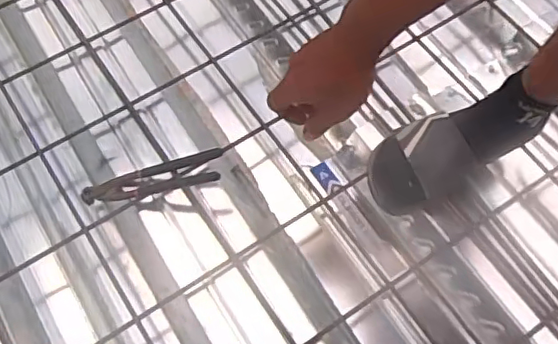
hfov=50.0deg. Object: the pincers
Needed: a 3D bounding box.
[{"bbox_3d":[-0.185,0.014,0.858,0.218,0.026,0.054,-14,62,15],"label":"pincers"}]

